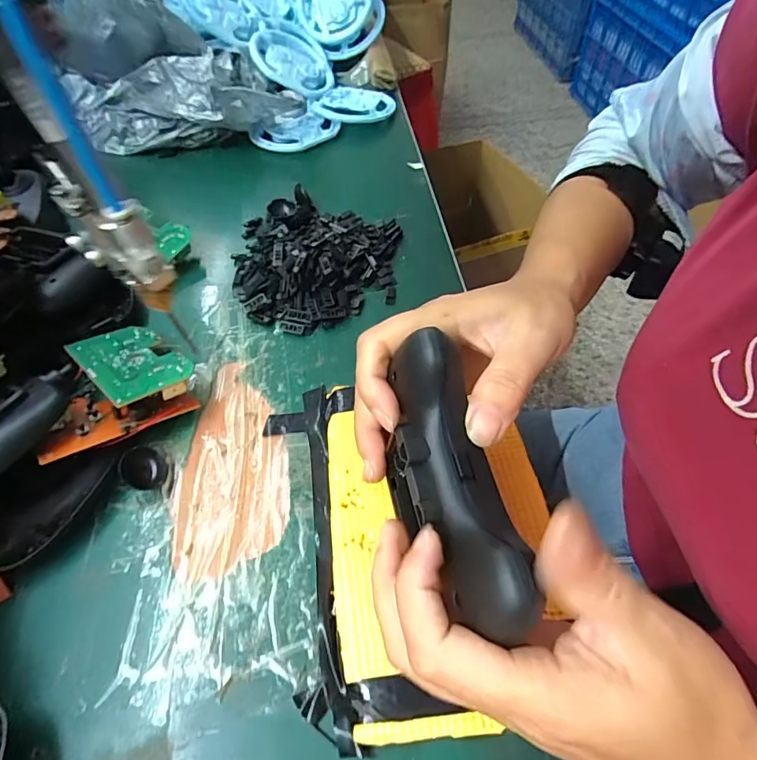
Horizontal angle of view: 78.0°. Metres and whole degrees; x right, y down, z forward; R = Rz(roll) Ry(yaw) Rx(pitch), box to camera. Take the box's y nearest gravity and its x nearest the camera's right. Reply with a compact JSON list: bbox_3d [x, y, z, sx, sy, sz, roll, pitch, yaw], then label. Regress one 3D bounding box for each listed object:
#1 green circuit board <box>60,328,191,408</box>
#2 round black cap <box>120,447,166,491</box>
[{"bbox_3d":[-0.168,-0.014,0.317,0.086,0.004,0.053,32,46,33],"label":"green circuit board"},{"bbox_3d":[-0.145,0.055,0.289,0.024,0.021,0.024,-1,54,2],"label":"round black cap"}]

